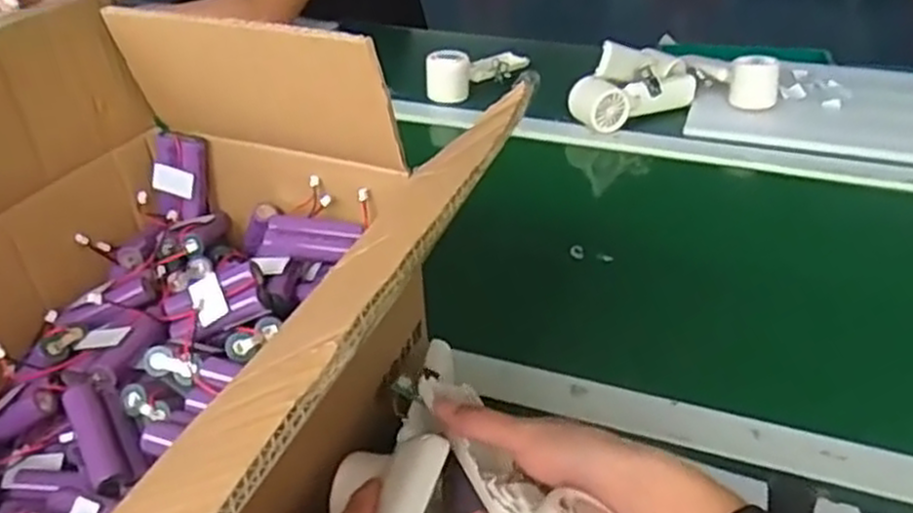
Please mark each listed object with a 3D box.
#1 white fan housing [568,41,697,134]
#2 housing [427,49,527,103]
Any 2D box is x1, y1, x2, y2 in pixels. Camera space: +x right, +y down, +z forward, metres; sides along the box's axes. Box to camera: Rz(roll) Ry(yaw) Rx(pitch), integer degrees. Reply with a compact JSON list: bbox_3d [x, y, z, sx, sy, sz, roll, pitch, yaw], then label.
[{"bbox_3d":[0.227,-0.214,0.969,0.176,0.091,0.071,-20,38,-25],"label":"white fan housing"},{"bbox_3d":[0.033,-0.253,1.064,0.167,0.070,0.047,-23,40,-29],"label":"housing"}]

